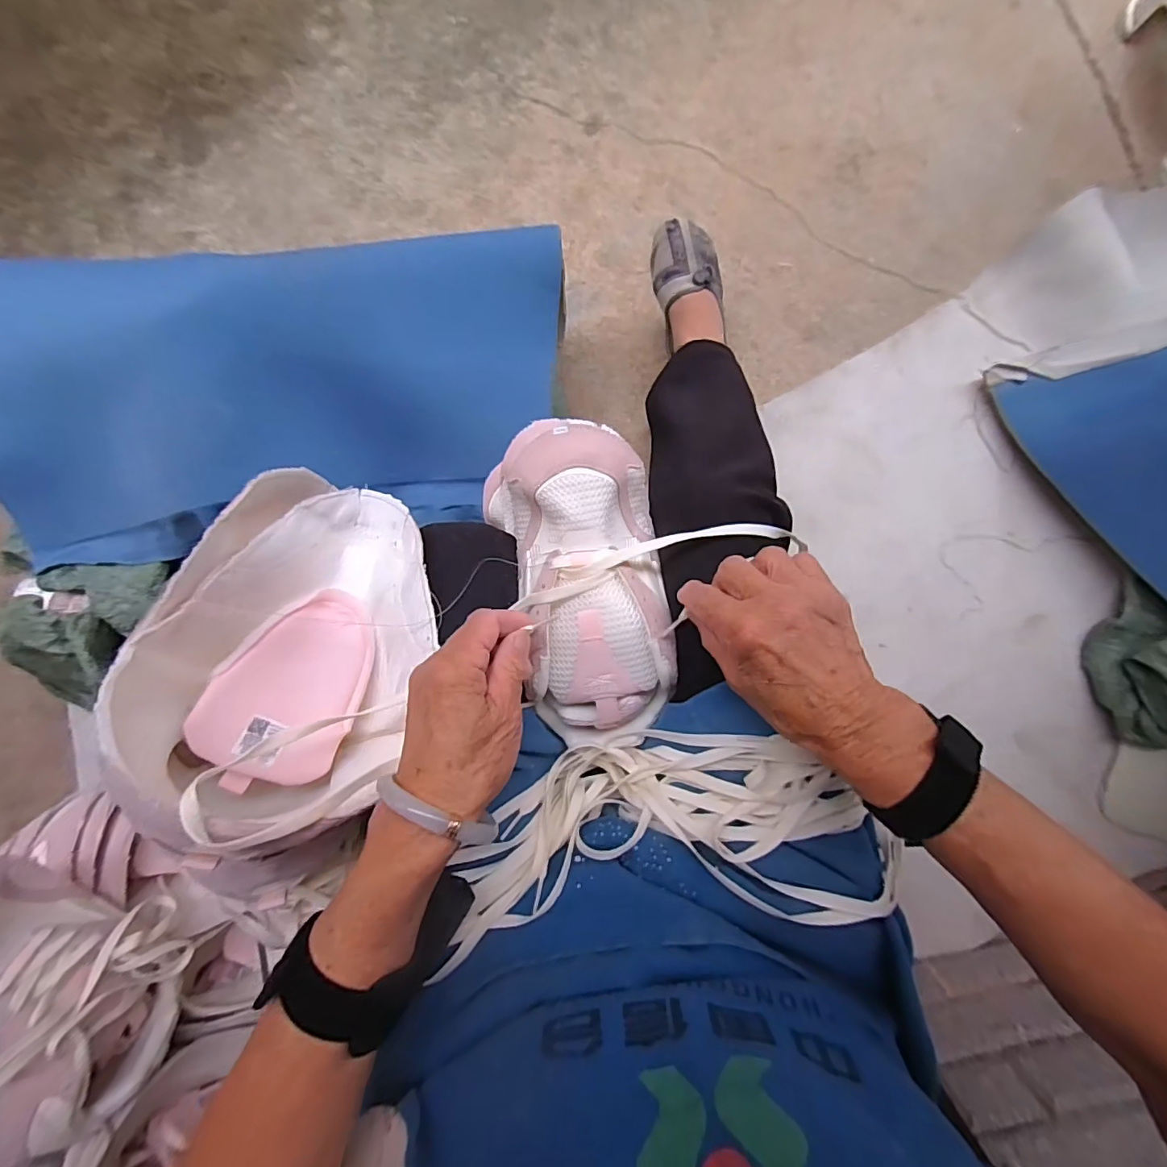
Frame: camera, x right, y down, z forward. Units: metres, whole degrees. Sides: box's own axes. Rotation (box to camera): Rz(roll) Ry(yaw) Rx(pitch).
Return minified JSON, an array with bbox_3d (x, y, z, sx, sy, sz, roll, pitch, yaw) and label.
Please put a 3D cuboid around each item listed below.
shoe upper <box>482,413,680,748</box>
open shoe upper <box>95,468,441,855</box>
[{"bbox_3d":[0.003,0.003,0.363,0.109,0.051,0.223,-11,91,4],"label":"shoe upper"},{"bbox_3d":[-0.169,0.048,0.306,0.135,0.119,0.217,21,91,5],"label":"open shoe upper"}]

